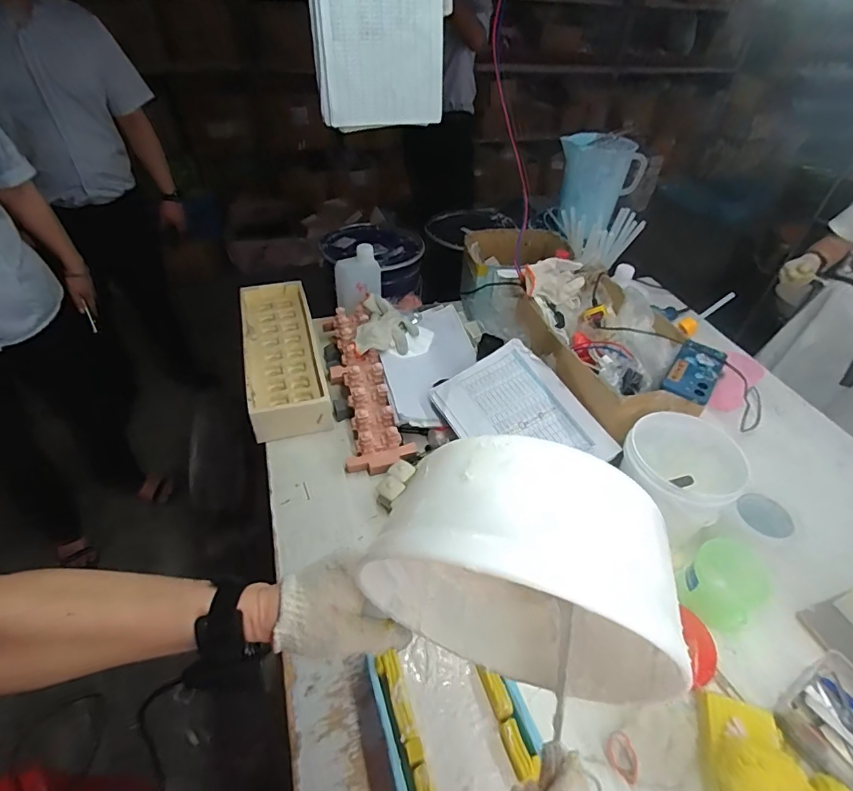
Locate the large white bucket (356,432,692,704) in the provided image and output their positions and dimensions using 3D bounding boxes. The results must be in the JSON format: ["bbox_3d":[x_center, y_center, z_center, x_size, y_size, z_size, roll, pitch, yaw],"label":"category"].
[{"bbox_3d":[0.071,0.132,0.352,0.208,0.210,0.097,17,53,16],"label":"large white bucket"}]

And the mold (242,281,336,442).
[{"bbox_3d":[-0.339,-0.112,1.105,0.162,0.074,0.504,-10,44,-15],"label":"mold"}]

